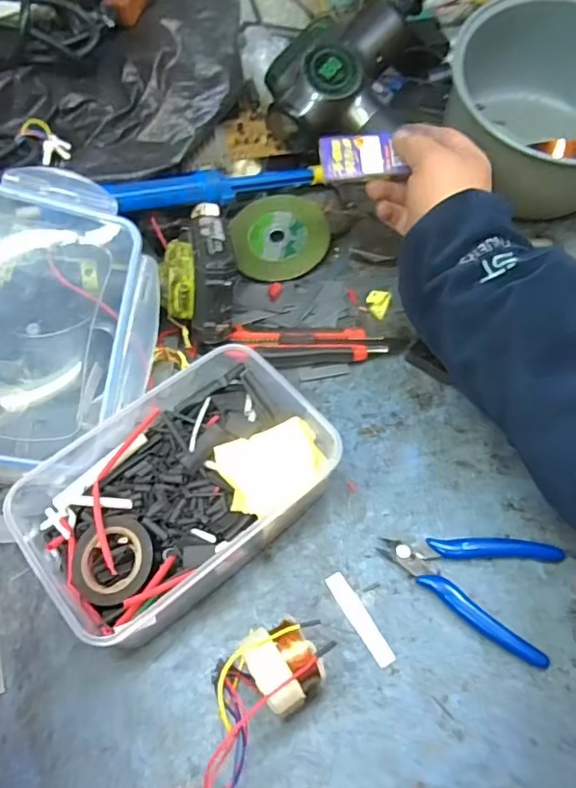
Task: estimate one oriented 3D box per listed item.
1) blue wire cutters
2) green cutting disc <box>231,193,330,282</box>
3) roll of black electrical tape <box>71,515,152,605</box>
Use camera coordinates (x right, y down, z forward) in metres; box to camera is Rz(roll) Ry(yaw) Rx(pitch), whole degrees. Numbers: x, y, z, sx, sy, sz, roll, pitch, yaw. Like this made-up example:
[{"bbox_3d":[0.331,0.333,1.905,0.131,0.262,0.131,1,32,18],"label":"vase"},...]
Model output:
[{"bbox_3d":[0.126,0.123,0.397,0.116,0.012,0.079,21,59,15],"label":"blue wire cutters"},{"bbox_3d":[-0.008,-0.159,0.573,0.095,0.007,0.097,-1,68,2],"label":"green cutting disc"},{"bbox_3d":[-0.115,0.109,0.373,0.055,0.012,0.055,-18,68,8],"label":"roll of black electrical tape"}]

